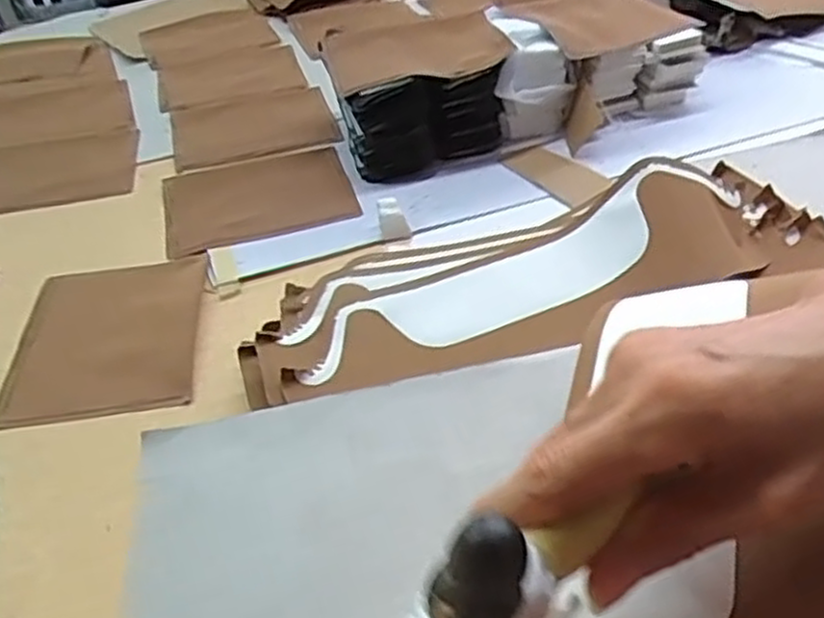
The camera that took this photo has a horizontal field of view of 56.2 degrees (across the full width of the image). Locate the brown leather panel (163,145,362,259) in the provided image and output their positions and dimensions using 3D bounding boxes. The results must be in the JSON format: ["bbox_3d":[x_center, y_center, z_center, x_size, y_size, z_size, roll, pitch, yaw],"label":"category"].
[{"bbox_3d":[-0.153,-0.111,0.761,0.178,0.007,0.147,-13,40,-9],"label":"brown leather panel"}]

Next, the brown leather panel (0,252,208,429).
[{"bbox_3d":[-0.241,0.018,0.620,0.141,0.006,0.188,-7,39,-3],"label":"brown leather panel"}]

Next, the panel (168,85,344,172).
[{"bbox_3d":[-0.186,-0.218,0.896,0.182,0.012,0.172,-14,40,-10],"label":"panel"}]

